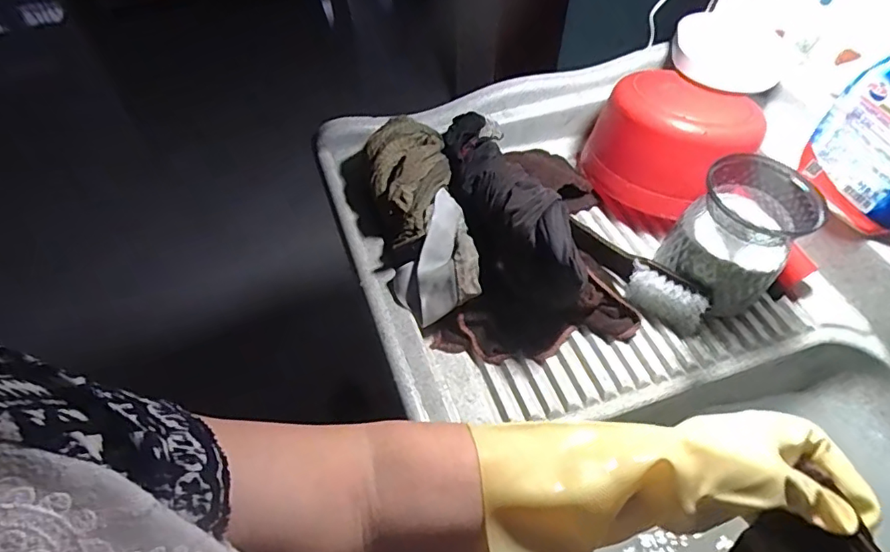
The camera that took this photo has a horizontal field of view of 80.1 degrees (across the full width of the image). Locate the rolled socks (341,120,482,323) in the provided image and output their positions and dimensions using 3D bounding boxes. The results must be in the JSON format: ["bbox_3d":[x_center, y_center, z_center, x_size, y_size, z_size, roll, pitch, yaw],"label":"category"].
[{"bbox_3d":[-0.038,-0.068,0.523,0.106,0.054,0.237,-11,53,-7],"label":"rolled socks"}]

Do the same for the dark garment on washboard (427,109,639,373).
[{"bbox_3d":[0.075,-0.067,0.535,0.160,0.107,0.249,5,53,4],"label":"dark garment on washboard"}]

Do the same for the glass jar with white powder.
[{"bbox_3d":[0.281,-0.035,0.518,0.101,0.126,0.121,37,61,25],"label":"glass jar with white powder"}]

